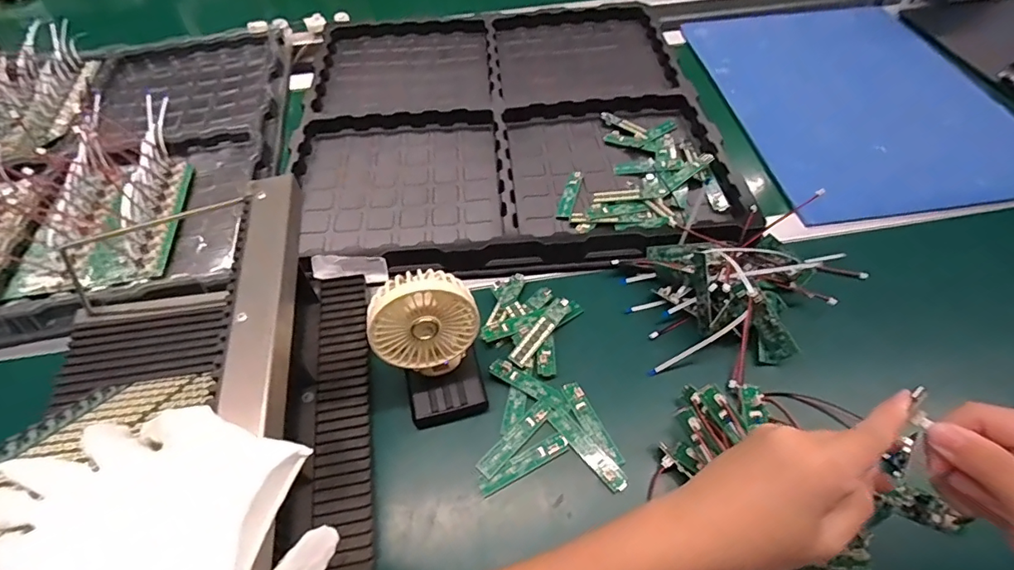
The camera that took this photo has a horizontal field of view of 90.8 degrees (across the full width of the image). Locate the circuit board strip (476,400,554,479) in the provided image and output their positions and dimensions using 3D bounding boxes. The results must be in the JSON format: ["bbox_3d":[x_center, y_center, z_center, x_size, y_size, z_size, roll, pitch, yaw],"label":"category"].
[{"bbox_3d":[0.008,0.135,0.445,0.017,0.004,0.083,37,66,26],"label":"circuit board strip"}]

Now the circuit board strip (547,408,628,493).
[{"bbox_3d":[0.071,0.142,0.436,0.018,0.004,0.085,-34,59,-21],"label":"circuit board strip"}]

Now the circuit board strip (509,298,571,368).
[{"bbox_3d":[0.034,0.046,0.499,0.018,0.005,0.086,37,65,10],"label":"circuit board strip"}]

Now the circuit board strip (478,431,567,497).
[{"bbox_3d":[0.015,0.155,0.433,0.084,0.005,0.017,-24,56,-15],"label":"circuit board strip"}]

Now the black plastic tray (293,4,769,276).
[{"bbox_3d":[-0.007,-0.242,0.700,0.528,0.029,0.537,-4,53,-1],"label":"black plastic tray"}]

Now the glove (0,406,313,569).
[{"bbox_3d":[-0.199,0.111,0.265,0.180,0.025,0.099,-2,32,12],"label":"glove"}]

